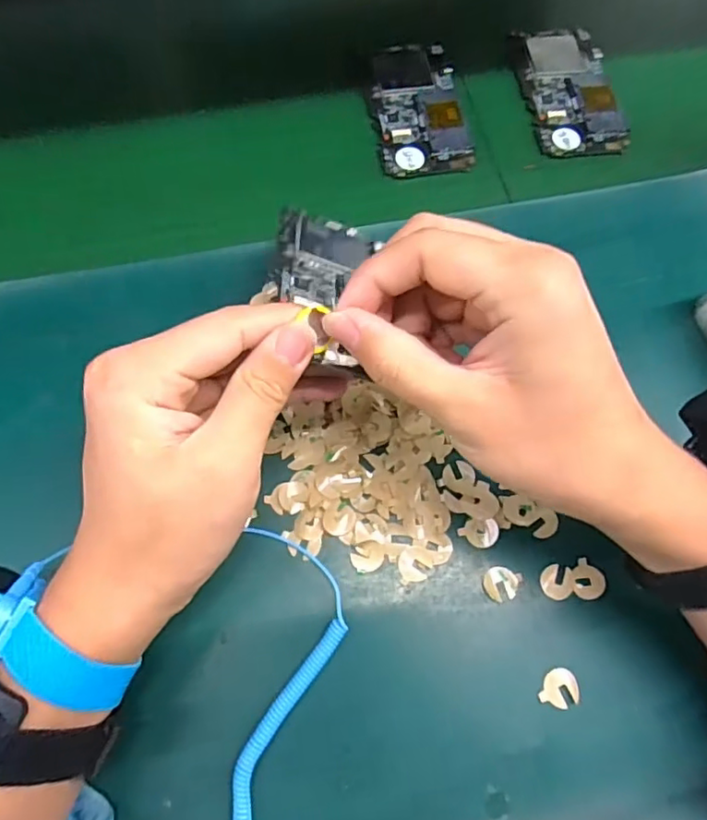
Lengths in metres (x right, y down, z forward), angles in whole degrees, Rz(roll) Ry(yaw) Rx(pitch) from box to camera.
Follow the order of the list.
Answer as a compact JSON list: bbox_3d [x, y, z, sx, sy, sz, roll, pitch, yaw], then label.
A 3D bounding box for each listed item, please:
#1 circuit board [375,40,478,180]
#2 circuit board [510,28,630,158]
[{"bbox_3d":[0.047,-0.223,0.423,0.062,0.006,0.124,-5,70,-4],"label":"circuit board"},{"bbox_3d":[0.158,-0.238,0.430,0.065,0.012,0.121,-4,67,-2],"label":"circuit board"}]

